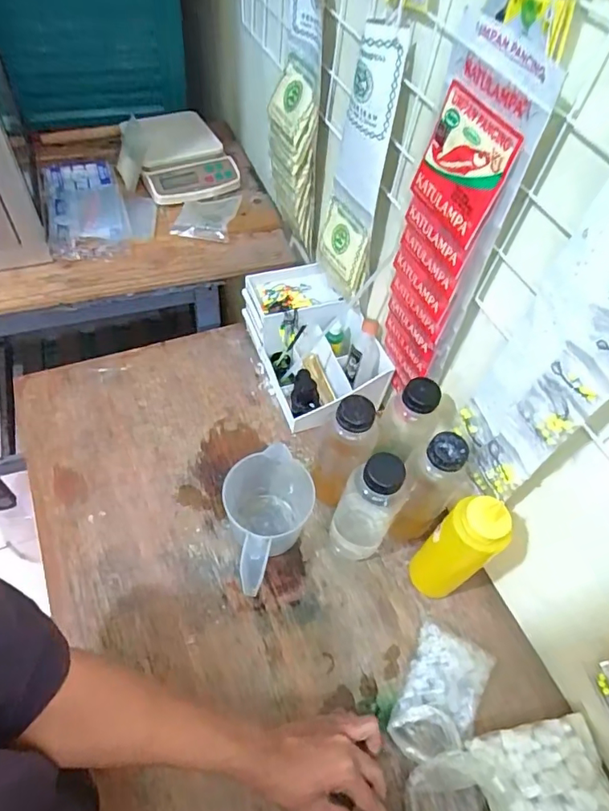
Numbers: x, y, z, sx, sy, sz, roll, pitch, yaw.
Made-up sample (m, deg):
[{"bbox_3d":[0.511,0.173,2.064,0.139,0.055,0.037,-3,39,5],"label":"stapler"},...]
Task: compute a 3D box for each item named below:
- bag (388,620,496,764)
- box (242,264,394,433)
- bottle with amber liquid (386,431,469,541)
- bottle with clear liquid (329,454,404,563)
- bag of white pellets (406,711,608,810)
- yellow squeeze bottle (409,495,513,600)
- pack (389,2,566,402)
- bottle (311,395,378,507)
[{"bbox_3d":[0.147,0.312,0.551,0.080,0.033,0.129,26,58,12],"label":"bag"},{"bbox_3d":[0.011,-0.091,0.765,0.144,0.100,0.237,-19,60,-17],"label":"box"},{"bbox_3d":[0.135,0.094,0.600,0.066,0.191,0.063,11,56,2],"label":"bottle with amber liquid"},{"bbox_3d":[0.066,0.120,0.578,0.055,0.189,0.052,2,56,-4],"label":"bottle with clear liquid"},{"bbox_3d":[0.204,0.385,0.496,0.201,0.043,0.119,-10,57,-4],"label":"bag of white pellets"},{"bbox_3d":[0.163,0.161,0.557,0.056,0.193,0.051,2,56,-4],"label":"yellow squeeze bottle"},{"bbox_3d":[0.132,-0.145,0.510,0.033,0.377,0.111,-15,58,-16],"label":"pack"},{"bbox_3d":[0.043,0.063,0.609,0.052,0.190,0.049,2,56,-4],"label":"bottle"}]

